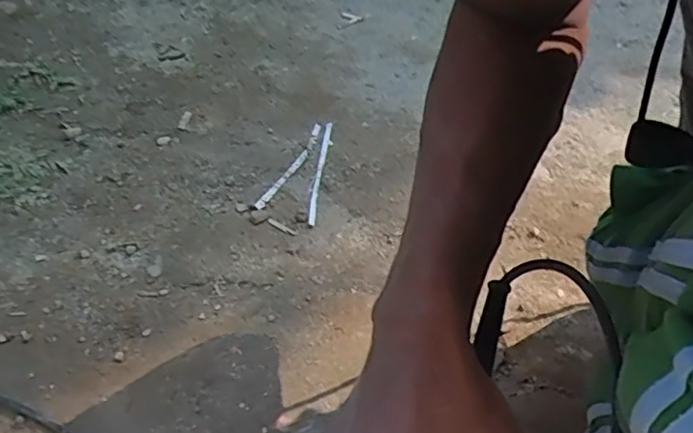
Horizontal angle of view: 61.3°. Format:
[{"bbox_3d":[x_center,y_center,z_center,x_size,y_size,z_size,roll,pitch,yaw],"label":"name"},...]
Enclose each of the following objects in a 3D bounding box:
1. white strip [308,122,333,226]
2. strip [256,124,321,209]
[{"bbox_3d":[-0.034,-0.062,0.757,0.011,0.008,0.199,5,43,3],"label":"white strip"},{"bbox_3d":[-0.069,-0.068,0.760,0.017,0.006,0.180,17,45,15],"label":"strip"}]

